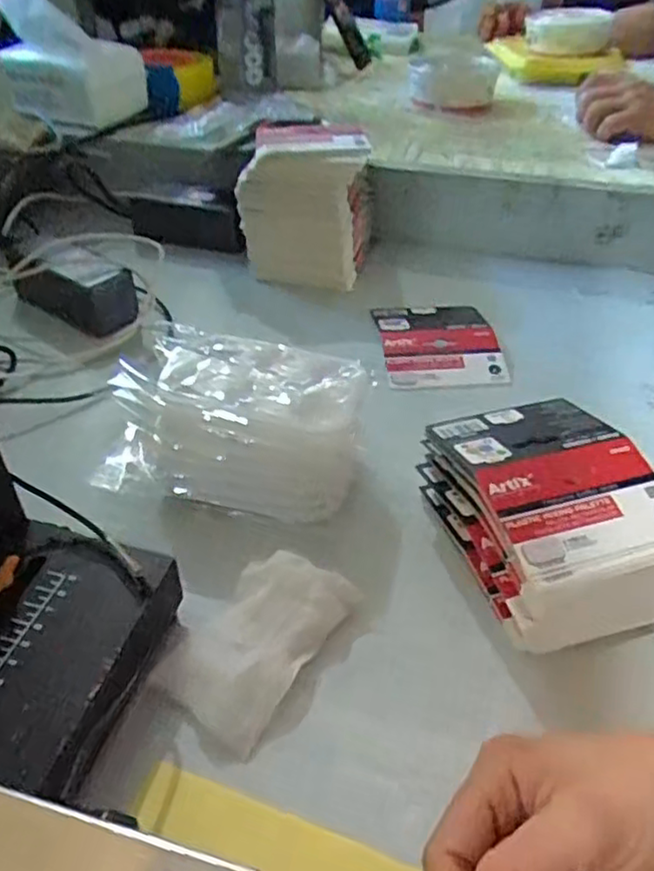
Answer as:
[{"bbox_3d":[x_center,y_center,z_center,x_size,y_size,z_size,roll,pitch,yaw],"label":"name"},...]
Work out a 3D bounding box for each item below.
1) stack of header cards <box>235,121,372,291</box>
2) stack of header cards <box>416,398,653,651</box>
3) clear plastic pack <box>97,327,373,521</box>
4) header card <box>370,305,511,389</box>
[{"bbox_3d":[-0.020,-0.238,0.687,0.126,0.127,0.097,5,41,3],"label":"stack of header cards"},{"bbox_3d":[0.130,0.047,0.399,0.109,0.077,0.144,-13,43,-17],"label":"stack of header cards"},{"bbox_3d":[-0.063,-0.010,0.454,0.169,0.082,0.098,8,41,7],"label":"clear plastic pack"},{"bbox_3d":[0.097,-0.086,0.600,0.100,0.020,0.123,0,41,-3],"label":"header card"}]

